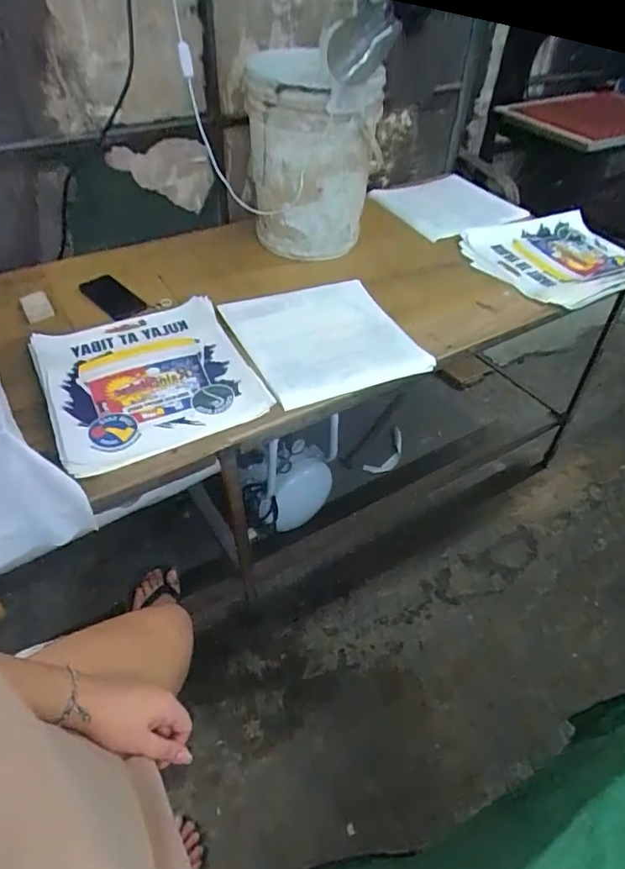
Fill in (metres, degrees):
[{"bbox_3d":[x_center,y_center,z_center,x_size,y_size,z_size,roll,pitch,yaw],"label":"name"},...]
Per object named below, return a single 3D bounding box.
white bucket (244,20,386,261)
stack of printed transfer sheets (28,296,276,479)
[{"bbox_3d":[-0.033,-0.625,1.179,0.311,0.405,0.301,23,51,11],"label":"white bucket"},{"bbox_3d":[-0.296,-0.103,0.933,0.336,0.026,0.356,-21,56,-20],"label":"stack of printed transfer sheets"}]

